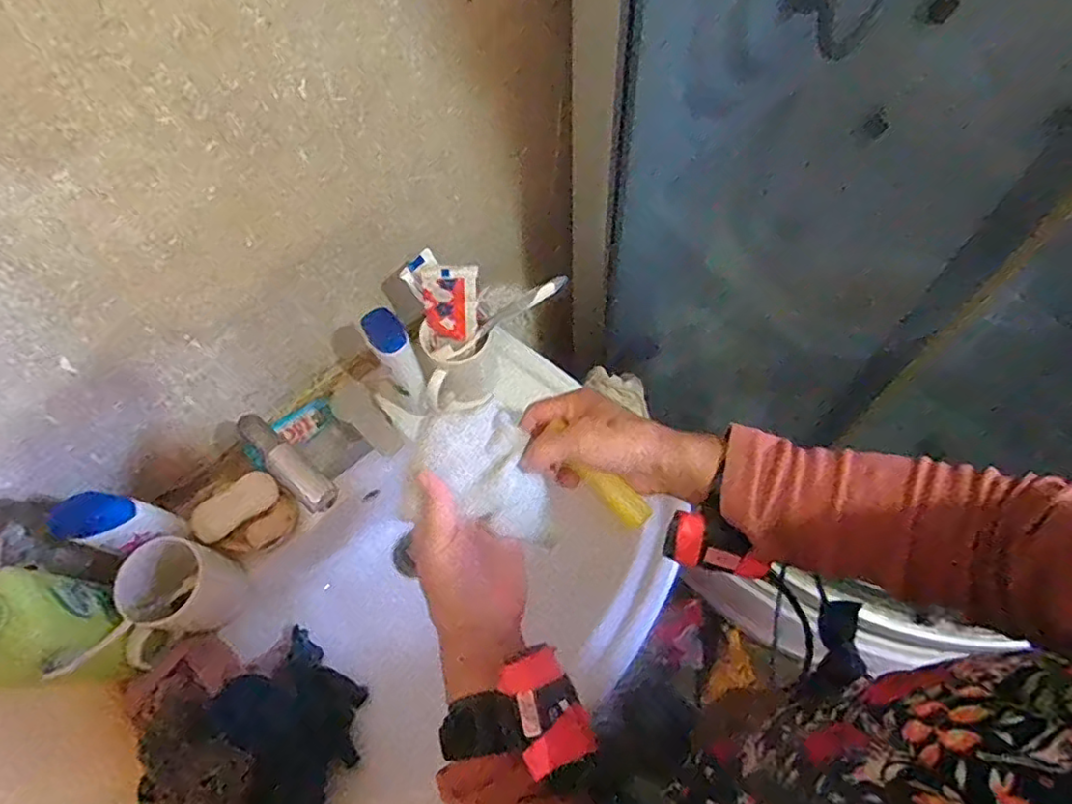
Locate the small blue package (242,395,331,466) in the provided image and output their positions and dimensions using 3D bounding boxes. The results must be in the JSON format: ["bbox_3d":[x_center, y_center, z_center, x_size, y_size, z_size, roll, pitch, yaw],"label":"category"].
[{"bbox_3d":[-0.289,0.036,0.721,0.106,0.016,0.036,-38,95,-18],"label":"small blue package"}]

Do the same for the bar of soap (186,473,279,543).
[{"bbox_3d":[-0.321,0.110,0.651,0.035,0.023,0.089,38,55,20],"label":"bar of soap"}]

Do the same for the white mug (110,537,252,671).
[{"bbox_3d":[-0.357,0.195,0.605,0.106,0.105,0.072,-42,68,-17],"label":"white mug"}]

